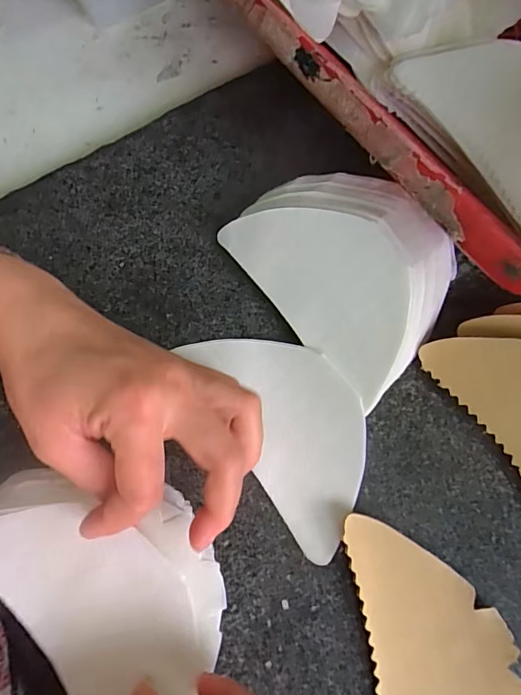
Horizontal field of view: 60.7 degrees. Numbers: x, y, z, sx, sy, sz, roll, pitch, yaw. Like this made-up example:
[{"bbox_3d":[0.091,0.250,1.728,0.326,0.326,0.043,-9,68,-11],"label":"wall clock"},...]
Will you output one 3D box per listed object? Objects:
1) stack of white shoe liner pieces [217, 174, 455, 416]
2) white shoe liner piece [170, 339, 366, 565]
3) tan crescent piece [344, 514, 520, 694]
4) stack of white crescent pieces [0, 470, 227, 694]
[{"bbox_3d":[0.057,-0.057,0.278,0.113,0.034,0.141,-40,76,-13],"label":"stack of white shoe liner pieces"},{"bbox_3d":[0.018,0.041,0.262,0.072,0.007,0.140,-36,75,-1],"label":"white shoe liner piece"},{"bbox_3d":[0.089,0.163,0.222,0.075,0.015,0.145,-4,71,-2],"label":"tan crescent piece"},{"bbox_3d":[-0.075,0.113,0.220,0.089,0.032,0.146,-38,74,-11],"label":"stack of white crescent pieces"}]

